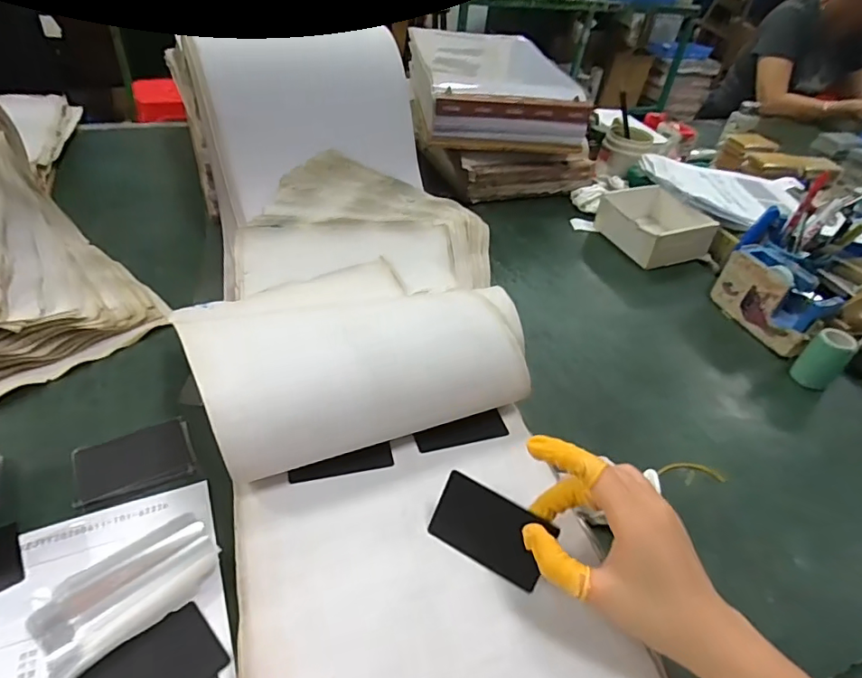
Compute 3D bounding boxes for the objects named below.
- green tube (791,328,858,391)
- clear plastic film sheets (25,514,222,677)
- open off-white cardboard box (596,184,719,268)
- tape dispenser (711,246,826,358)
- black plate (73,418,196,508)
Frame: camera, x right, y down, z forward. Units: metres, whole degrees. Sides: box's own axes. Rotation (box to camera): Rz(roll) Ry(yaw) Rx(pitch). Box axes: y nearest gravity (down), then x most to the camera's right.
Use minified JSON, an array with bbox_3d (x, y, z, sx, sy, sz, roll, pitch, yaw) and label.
[{"bbox_3d":[0.438,0.026,0.584,0.032,0.072,0.040,-27,52,-32],"label":"green tube"},{"bbox_3d":[-0.213,0.175,0.368,0.067,0.011,0.113,36,49,29],"label":"clear plastic film sheets"},{"bbox_3d":[0.346,-0.172,0.801,0.120,0.061,0.129,-12,45,-19],"label":"open off-white cardboard box"},{"bbox_3d":[0.432,-0.045,0.656,0.055,0.083,0.140,-7,43,-14],"label":"tape dispenser"},{"bbox_3d":[-0.258,0.105,0.454,0.089,0.006,0.066,-18,47,-24],"label":"black plate"}]

